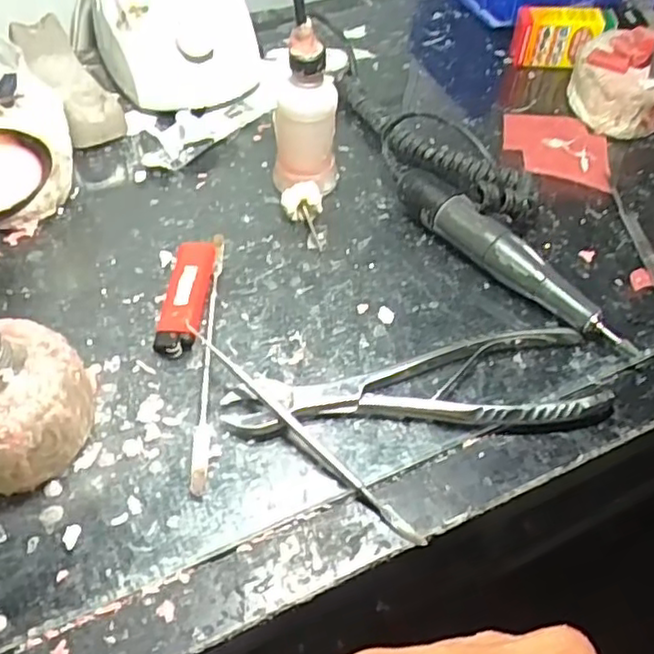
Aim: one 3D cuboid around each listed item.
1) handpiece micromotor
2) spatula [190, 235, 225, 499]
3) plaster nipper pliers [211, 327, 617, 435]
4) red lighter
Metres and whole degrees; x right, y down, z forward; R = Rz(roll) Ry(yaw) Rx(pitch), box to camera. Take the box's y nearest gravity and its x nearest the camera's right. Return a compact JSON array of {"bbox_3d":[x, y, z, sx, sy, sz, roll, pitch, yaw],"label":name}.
[{"bbox_3d":[0.108,-0.041,0.415,0.023,0.031,0.172,-33,60,-26],"label":"handpiece micromotor"},{"bbox_3d":[-0.064,0.012,0.374,0.009,0.006,0.168,0,51,-3],"label":"spatula"},{"bbox_3d":[0.046,0.029,0.359,0.197,0.015,0.054,-1,51,-4],"label":"plaster nipper pliers"},{"bbox_3d":[-0.081,-0.018,0.400,0.025,0.011,0.082,3,51,-1],"label":"red lighter"}]

